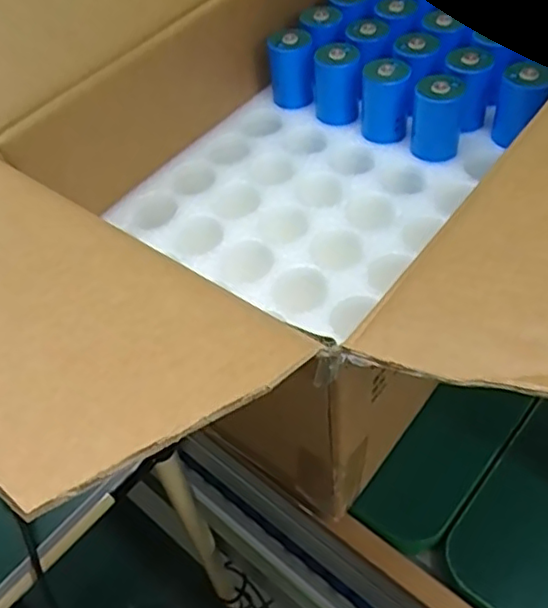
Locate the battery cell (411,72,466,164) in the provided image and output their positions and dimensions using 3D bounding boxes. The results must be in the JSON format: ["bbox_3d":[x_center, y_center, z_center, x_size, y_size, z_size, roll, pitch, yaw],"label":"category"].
[{"bbox_3d":[0.136,-0.155,0.525,0.037,0.064,0.037,5,51,10],"label":"battery cell"}]

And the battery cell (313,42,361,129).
[{"bbox_3d":[0.057,-0.201,0.576,0.038,0.065,0.039,3,51,8],"label":"battery cell"}]

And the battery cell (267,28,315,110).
[{"bbox_3d":[0.016,-0.216,0.587,0.039,0.066,0.031,-5,50,2],"label":"battery cell"}]

